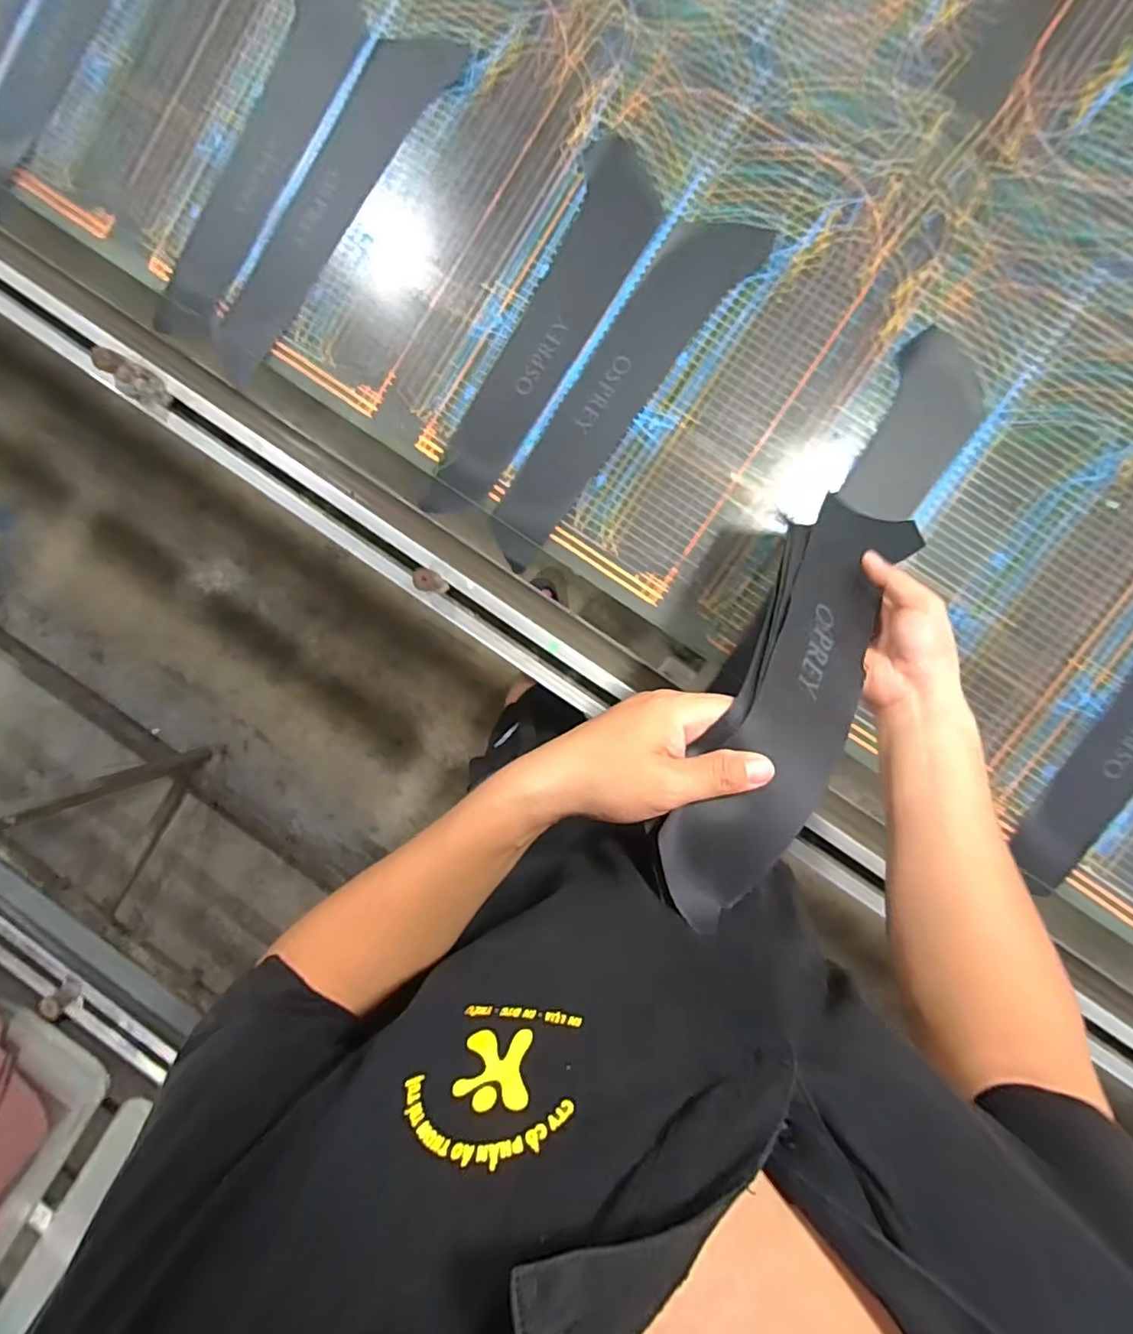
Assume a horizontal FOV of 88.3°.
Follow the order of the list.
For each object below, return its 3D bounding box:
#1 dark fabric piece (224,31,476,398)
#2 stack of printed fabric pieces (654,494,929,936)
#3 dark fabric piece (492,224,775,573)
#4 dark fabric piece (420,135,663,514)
[{"bbox_3d":[-0.278,-0.529,0.668,0.114,0.017,0.423,41,95,9],"label":"dark fabric piece"},{"bbox_3d":[0.171,-0.011,0.417,0.095,0.061,0.388,33,61,5],"label":"stack of printed fabric pieces"},{"bbox_3d":[0.050,-0.302,0.638,0.093,0.008,0.417,40,97,5],"label":"dark fabric piece"},{"bbox_3d":[-0.029,-0.355,0.642,0.093,0.005,0.417,33,96,5],"label":"dark fabric piece"}]

